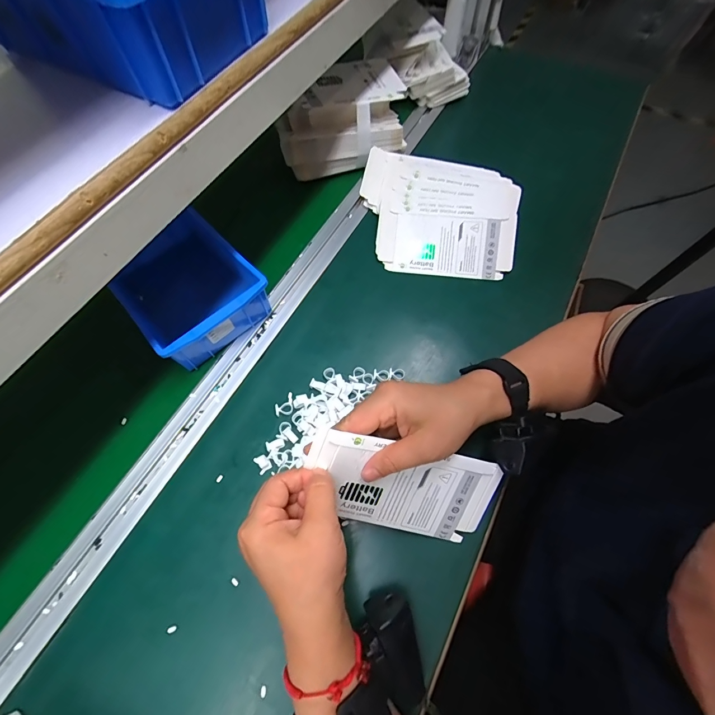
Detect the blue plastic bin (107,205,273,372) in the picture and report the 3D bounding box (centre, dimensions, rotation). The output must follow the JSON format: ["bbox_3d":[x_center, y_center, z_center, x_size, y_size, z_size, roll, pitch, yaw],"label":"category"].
[{"bbox_3d":[-0.200,-0.080,0.425,0.166,0.066,0.132,42,72,18],"label":"blue plastic bin"}]

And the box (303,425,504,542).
[{"bbox_3d":[0.037,0.115,0.308,0.168,0.013,0.089,17,106,-10],"label":"box"}]

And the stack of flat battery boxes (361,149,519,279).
[{"bbox_3d":[0.108,-0.198,0.494,0.207,0.046,0.174,9,65,5],"label":"stack of flat battery boxes"}]

